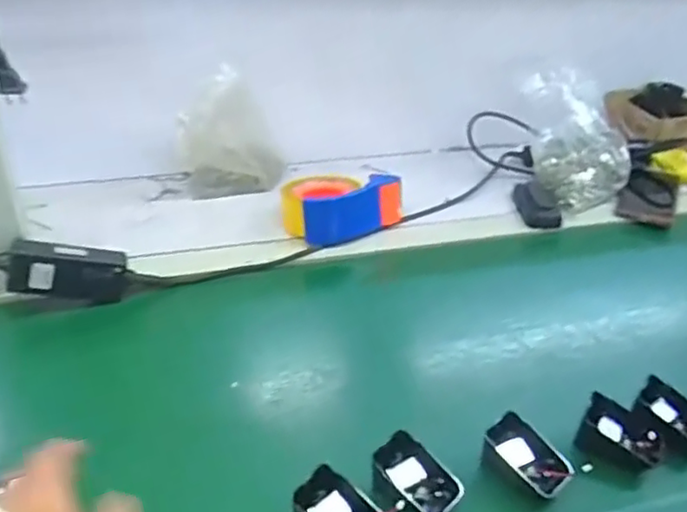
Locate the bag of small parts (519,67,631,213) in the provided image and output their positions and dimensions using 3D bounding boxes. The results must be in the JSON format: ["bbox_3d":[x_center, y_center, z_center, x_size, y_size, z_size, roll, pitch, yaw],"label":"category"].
[{"bbox_3d":[0.341,-0.176,0.936,0.160,0.139,0.188,9,33,10],"label":"bag of small parts"}]

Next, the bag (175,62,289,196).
[{"bbox_3d":[-0.161,-0.172,0.912,0.144,0.161,0.090,-2,33,-7],"label":"bag"}]

